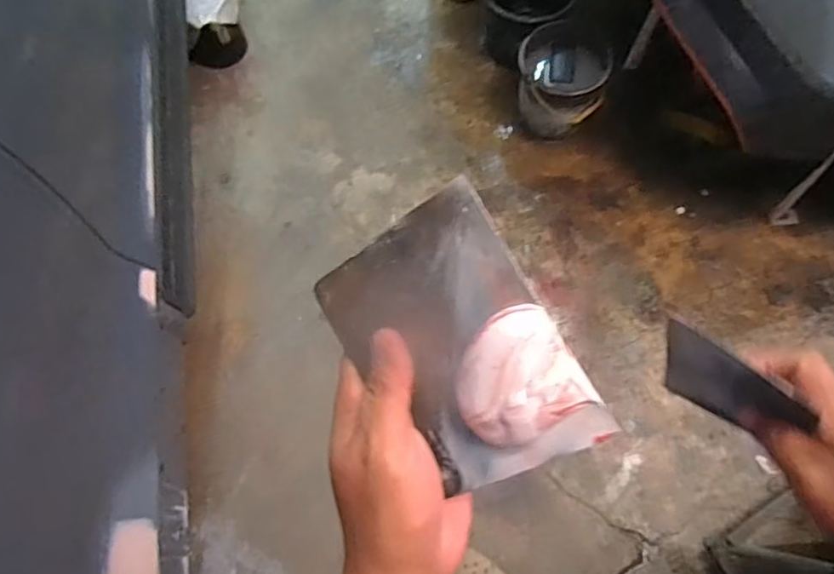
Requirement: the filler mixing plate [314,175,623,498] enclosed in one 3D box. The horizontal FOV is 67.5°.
[{"bbox_3d":[0.018,0.032,0.303,0.096,0.018,0.136,-32,84,16],"label":"filler mixing plate"}]

